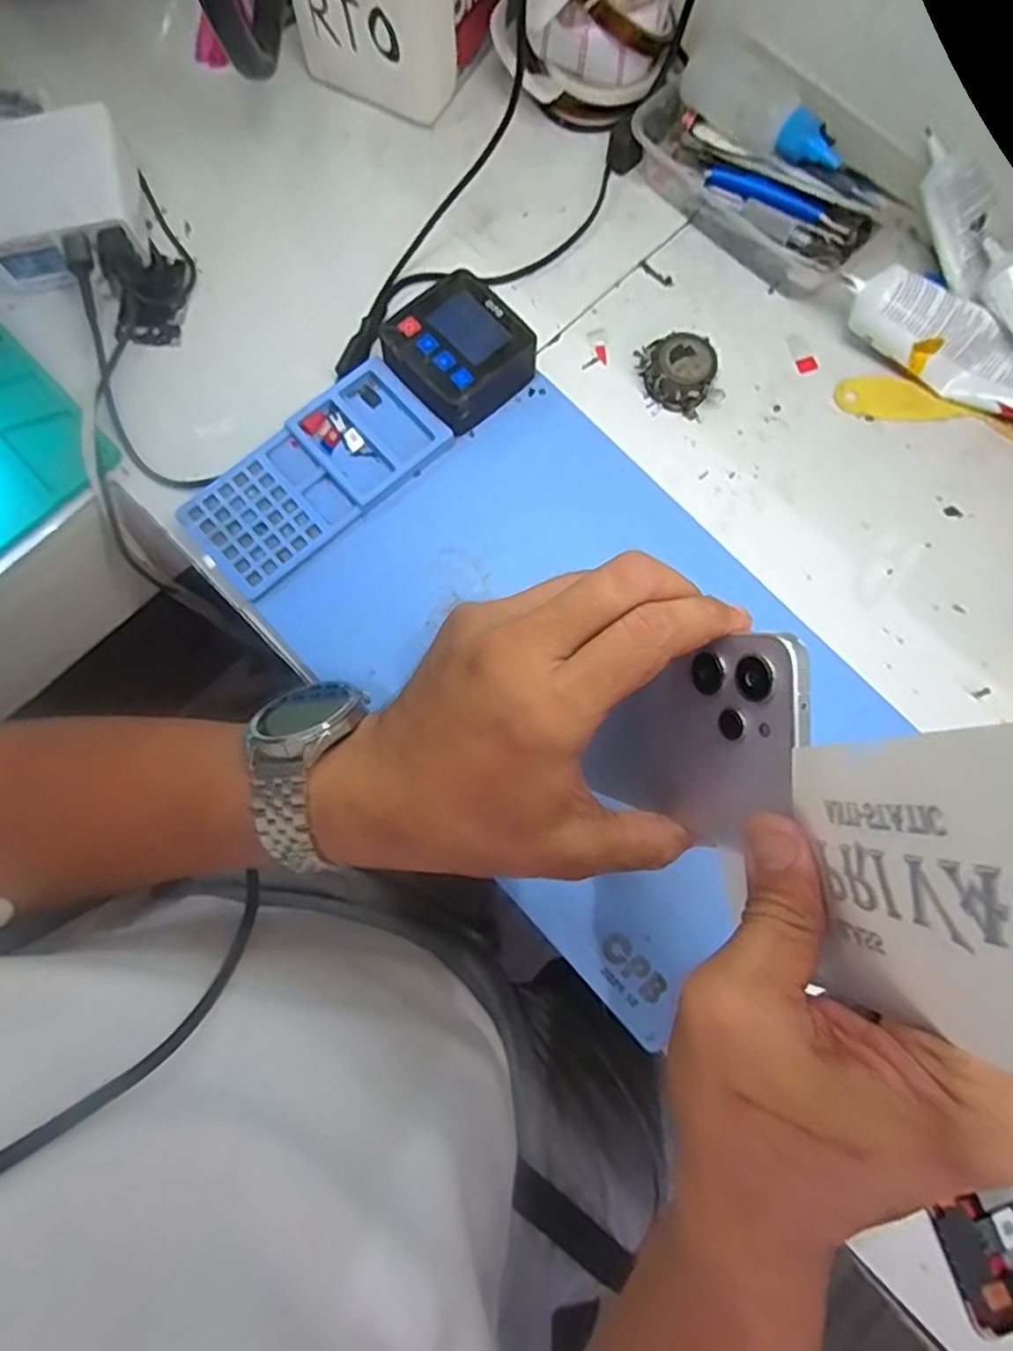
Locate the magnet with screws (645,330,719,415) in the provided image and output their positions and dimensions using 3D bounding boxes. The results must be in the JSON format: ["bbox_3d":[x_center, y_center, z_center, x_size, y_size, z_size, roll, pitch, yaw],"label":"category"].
[{"bbox_3d":[0.104,-0.184,0.415,0.040,0.021,0.040,0,76,-1],"label":"magnet with screws"}]

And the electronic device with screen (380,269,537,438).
[{"bbox_3d":[-0.029,-0.186,0.403,0.073,0.039,0.073,-41,80,-10],"label":"electronic device with screen"}]

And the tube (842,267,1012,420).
[{"bbox_3d":[0.264,-0.195,0.408,0.139,0.032,0.034,30,77,-7],"label":"tube"}]

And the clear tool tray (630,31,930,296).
[{"bbox_3d":[0.170,-0.321,0.431,0.170,0.057,0.095,43,80,9],"label":"clear tool tray"}]

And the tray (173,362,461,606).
[{"bbox_3d":[-0.110,-0.114,0.397,0.148,0.017,0.070,-41,80,-10],"label":"tray"}]

